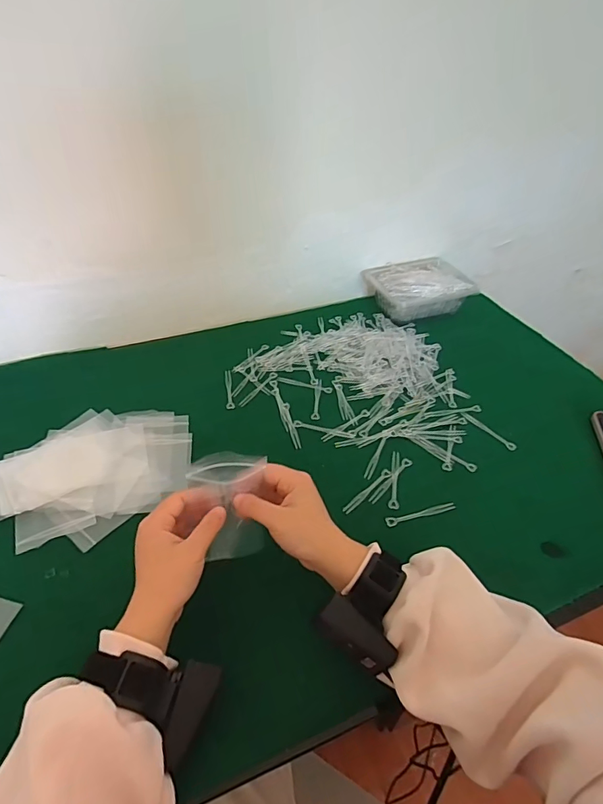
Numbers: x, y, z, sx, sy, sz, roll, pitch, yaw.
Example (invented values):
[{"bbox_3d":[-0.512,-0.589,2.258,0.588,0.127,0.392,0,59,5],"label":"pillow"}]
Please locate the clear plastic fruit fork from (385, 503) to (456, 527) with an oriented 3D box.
[{"bbox_3d":[0.139,0.129,0.535,0.085,0.006,0.012,-10,43,-13],"label":"clear plastic fruit fork"}]

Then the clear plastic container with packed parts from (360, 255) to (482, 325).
[{"bbox_3d":[0.217,-0.211,0.854,0.174,0.059,0.131,-13,44,-16],"label":"clear plastic container with packed parts"}]

